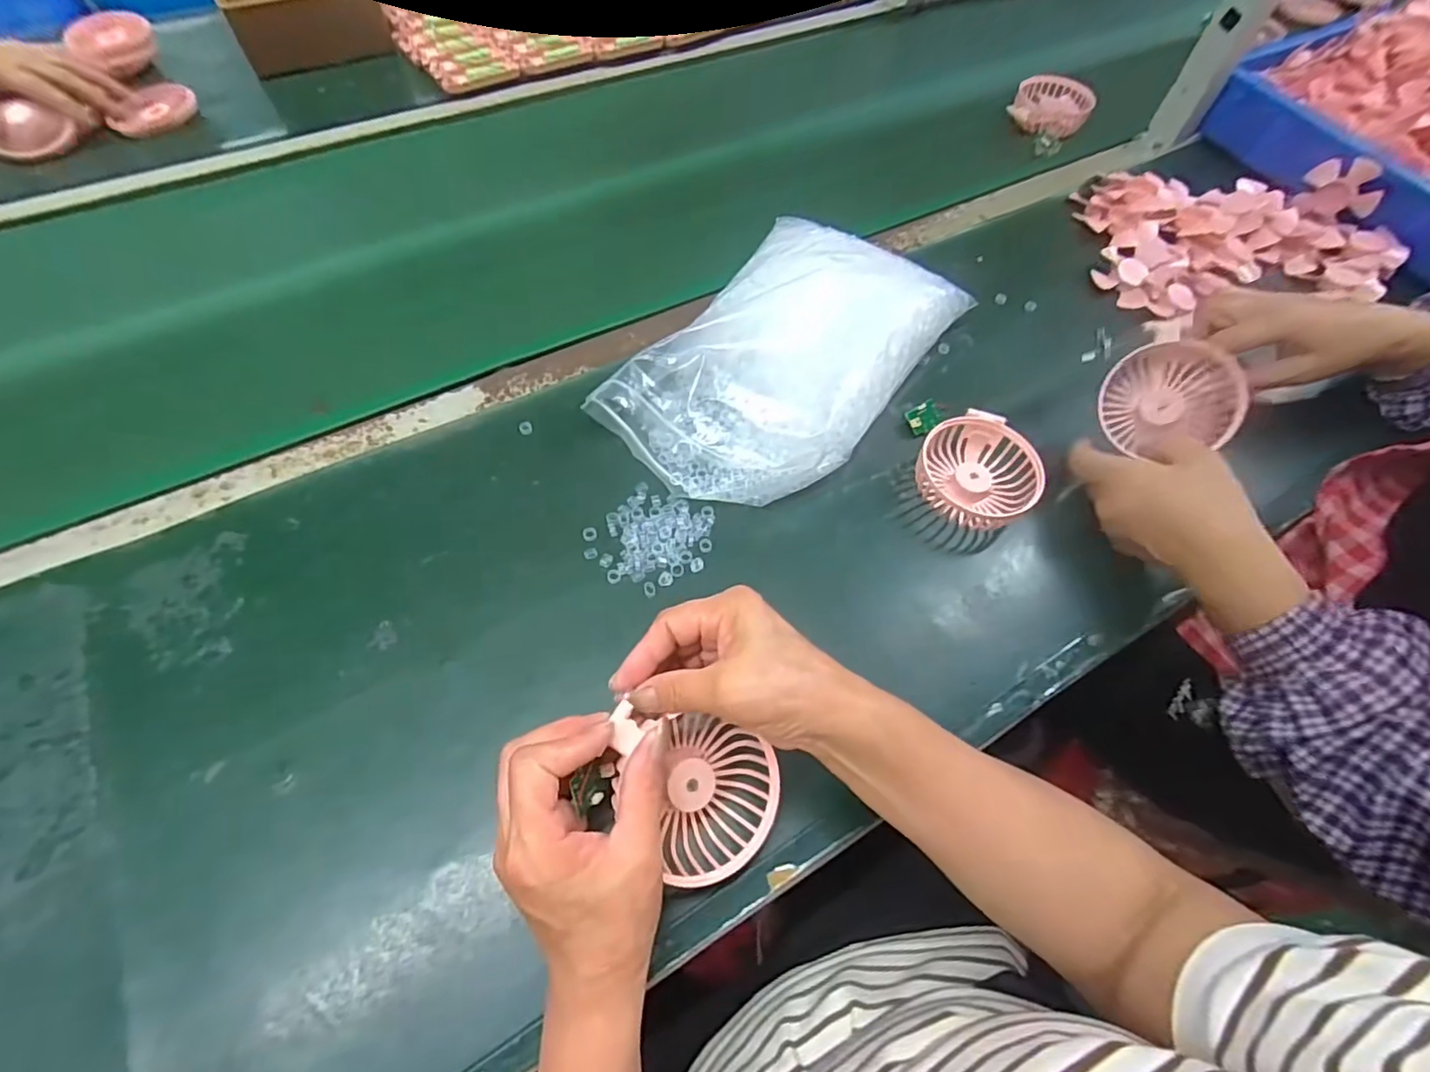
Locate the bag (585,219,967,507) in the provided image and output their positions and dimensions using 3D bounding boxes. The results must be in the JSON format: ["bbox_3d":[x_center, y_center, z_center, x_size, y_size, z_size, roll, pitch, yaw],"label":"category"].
[{"bbox_3d":[0.061,-0.149,0.488,0.177,0.067,0.293,32,63,16],"label":"bag"}]

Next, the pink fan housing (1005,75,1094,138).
[{"bbox_3d":[0.409,-0.523,0.741,0.089,0.033,0.091,24,61,12],"label":"pink fan housing"}]

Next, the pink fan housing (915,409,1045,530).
[{"bbox_3d":[0.200,-0.052,0.465,0.083,0.033,0.090,16,60,7],"label":"pink fan housing"}]

